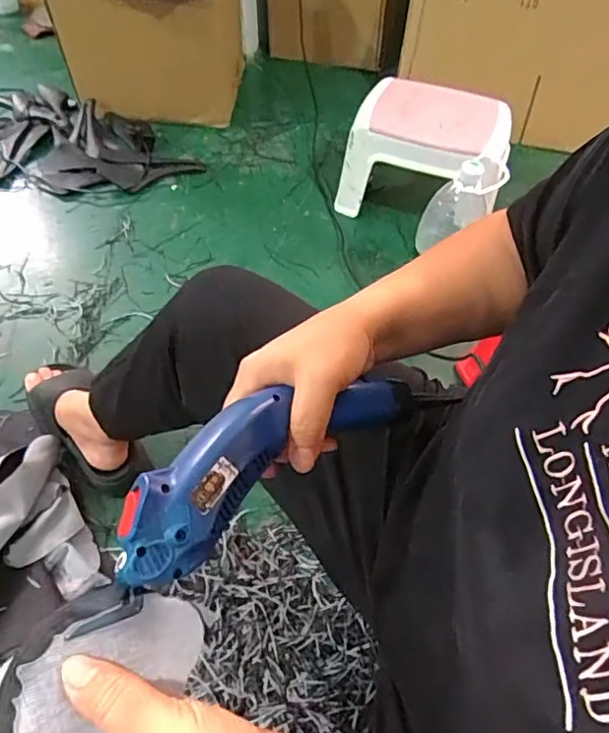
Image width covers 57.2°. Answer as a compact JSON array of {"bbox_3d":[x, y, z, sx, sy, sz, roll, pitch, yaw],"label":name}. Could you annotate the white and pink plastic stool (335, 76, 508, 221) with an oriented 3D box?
[{"bbox_3d":[0.262,-0.438,1.165,0.301,0.198,0.249,24,59,15],"label":"white and pink plastic stool"}]

